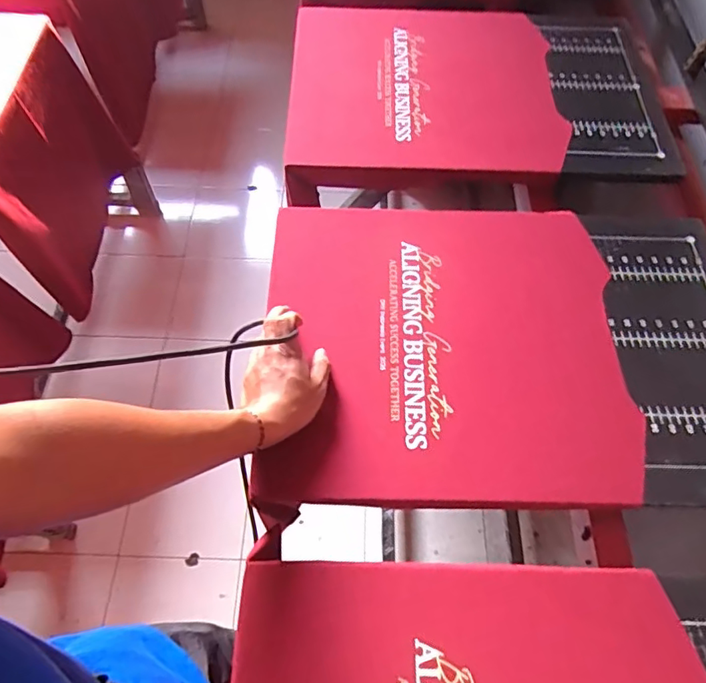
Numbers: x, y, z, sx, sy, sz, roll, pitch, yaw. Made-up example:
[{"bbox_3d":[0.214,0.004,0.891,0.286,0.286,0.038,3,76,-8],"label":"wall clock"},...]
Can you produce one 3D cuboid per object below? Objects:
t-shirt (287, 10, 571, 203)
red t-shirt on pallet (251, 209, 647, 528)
[{"bbox_3d":[0.113,-0.438,0.889,0.430,0.067,0.415,-1,62,-2],"label":"t-shirt"},{"bbox_3d":[0.112,-0.007,0.661,0.423,0.020,0.407,0,62,-1],"label":"red t-shirt on pallet"}]

